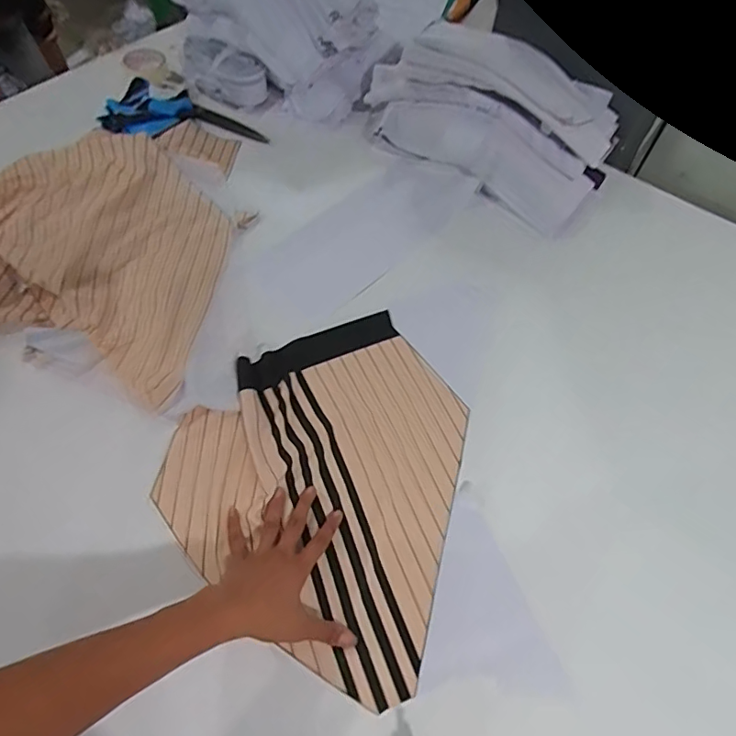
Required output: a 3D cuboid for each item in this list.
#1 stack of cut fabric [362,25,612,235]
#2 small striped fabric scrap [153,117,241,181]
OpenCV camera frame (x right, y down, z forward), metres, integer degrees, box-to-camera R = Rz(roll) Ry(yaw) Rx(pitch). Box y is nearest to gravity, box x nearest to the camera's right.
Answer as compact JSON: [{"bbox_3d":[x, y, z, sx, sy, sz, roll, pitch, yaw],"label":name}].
[{"bbox_3d":[0.210,-0.451,0.920,0.442,0.158,0.265,29,59,13],"label":"stack of cut fabric"},{"bbox_3d":[-0.295,-0.389,0.929,0.133,0.012,0.096,24,57,-6],"label":"small striped fabric scrap"}]

